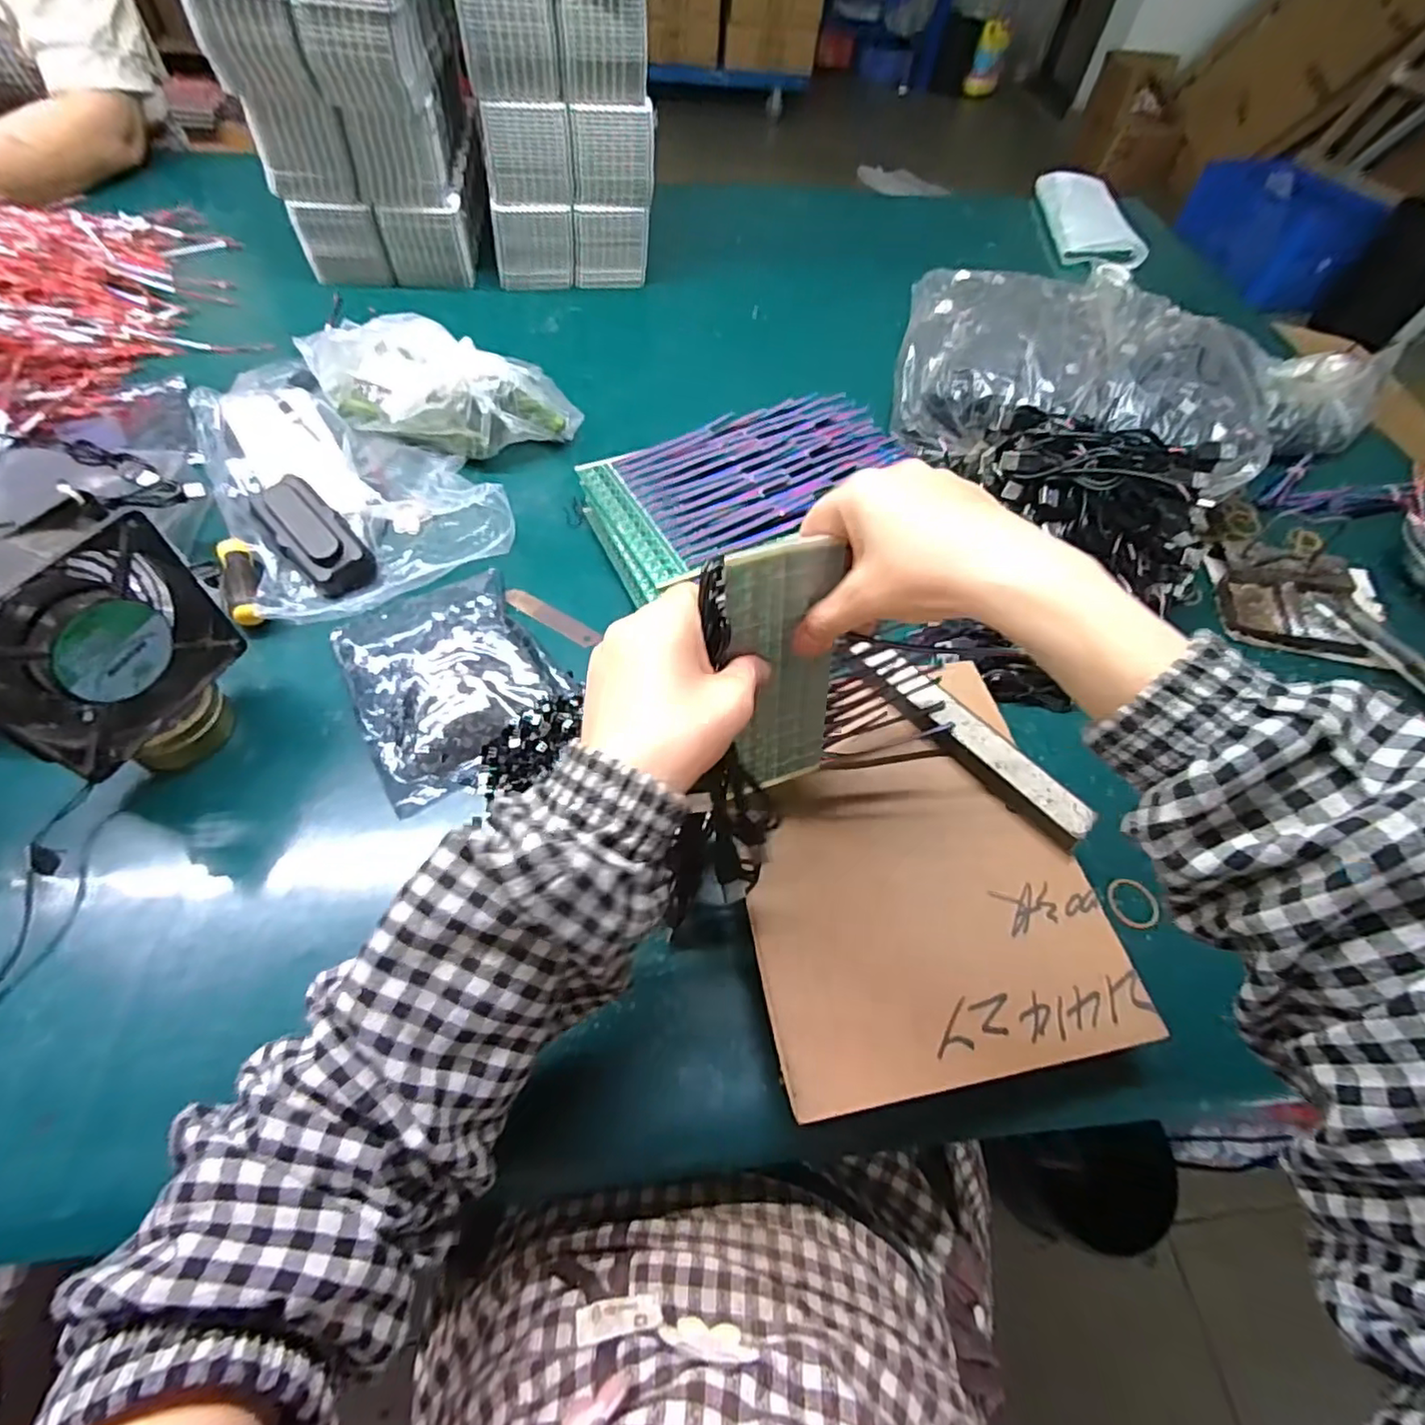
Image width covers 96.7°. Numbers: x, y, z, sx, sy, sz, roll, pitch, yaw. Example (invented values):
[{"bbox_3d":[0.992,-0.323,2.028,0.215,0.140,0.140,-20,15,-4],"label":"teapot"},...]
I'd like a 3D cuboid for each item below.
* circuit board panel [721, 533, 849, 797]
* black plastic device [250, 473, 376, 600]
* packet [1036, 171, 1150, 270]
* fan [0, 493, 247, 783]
[{"bbox_3d":[0.040,-0.019,0.358,0.062,0.161,0.008,-16,42,-12],"label":"circuit board panel"},{"bbox_3d":[-0.322,-0.144,0.509,0.048,0.027,0.113,-40,85,-23],"label":"black plastic device"},{"bbox_3d":[0.576,-0.754,0.966,0.116,0.033,0.254,6,58,-2],"label":"packet"},{"bbox_3d":[-0.352,-0.036,0.367,0.041,0.136,0.122,19,58,6],"label":"fan"}]

